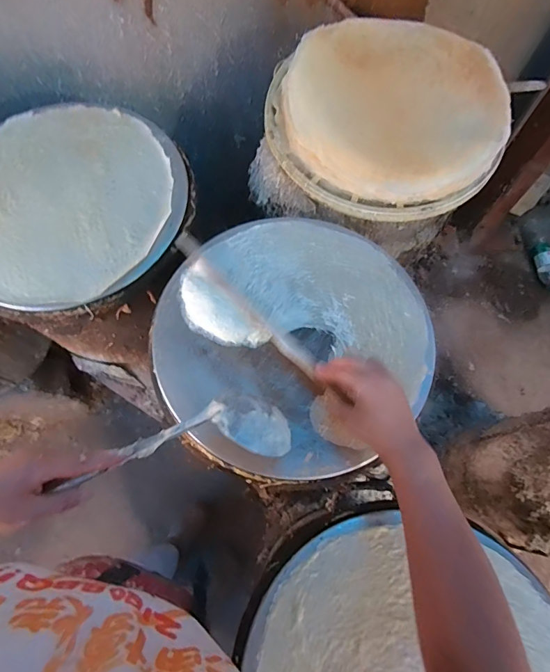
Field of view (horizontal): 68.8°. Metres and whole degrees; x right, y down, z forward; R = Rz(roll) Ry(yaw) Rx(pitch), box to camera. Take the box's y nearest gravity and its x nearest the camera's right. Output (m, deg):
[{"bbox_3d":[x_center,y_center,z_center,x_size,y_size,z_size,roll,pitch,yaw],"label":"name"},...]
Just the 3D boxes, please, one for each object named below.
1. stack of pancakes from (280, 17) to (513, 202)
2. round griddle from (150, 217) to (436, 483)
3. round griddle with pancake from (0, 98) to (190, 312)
[{"bbox_3d":[0.196,-0.386,0.672,0.347,0.083,0.342,11,69,3],"label":"stack of pancakes"},{"bbox_3d":[0.026,-0.008,0.539,0.364,0.034,0.356,0,68,-1],"label":"round griddle"},{"bbox_3d":[-0.327,-0.220,0.618,0.360,0.014,0.372,-24,71,-10],"label":"round griddle with pancake"}]

